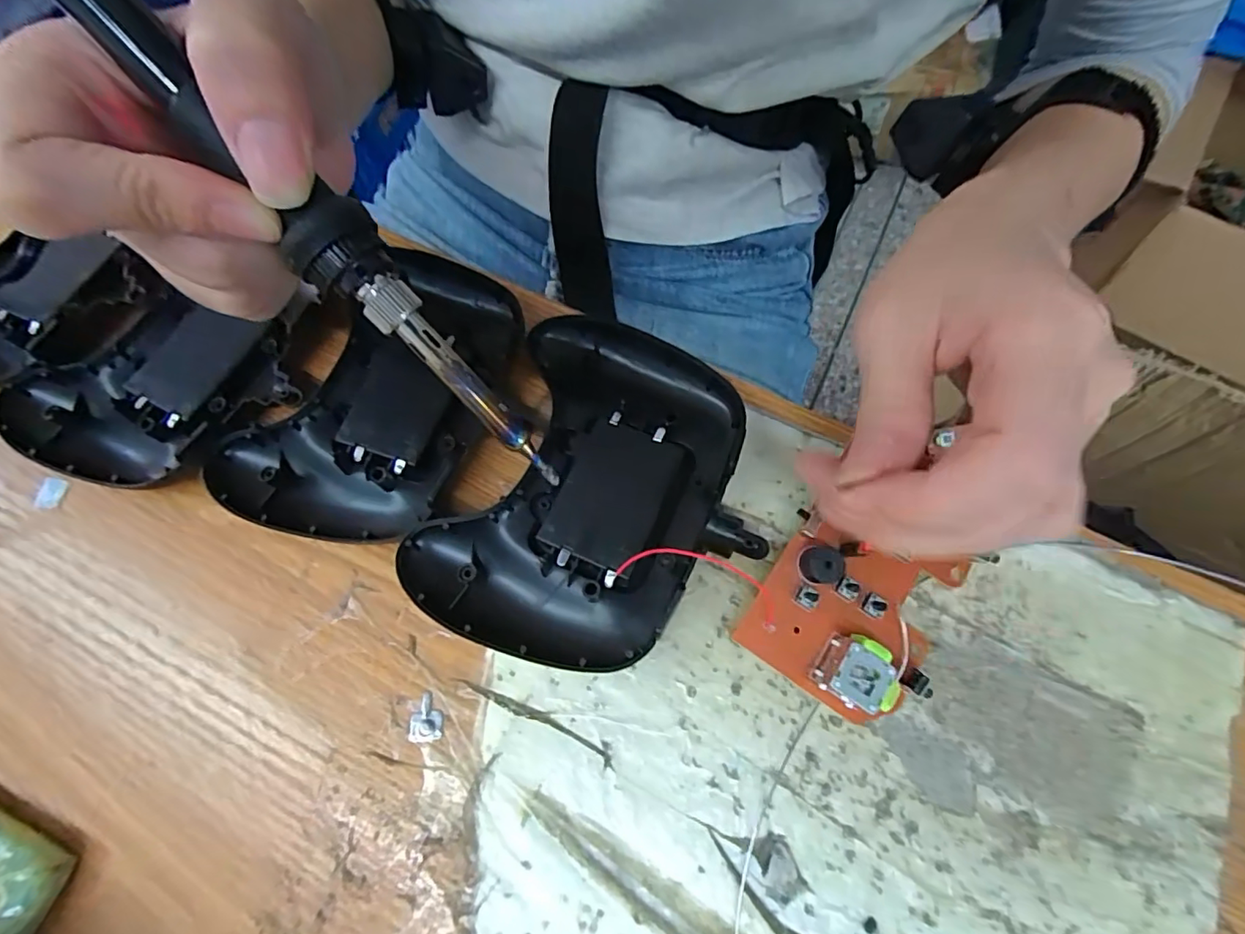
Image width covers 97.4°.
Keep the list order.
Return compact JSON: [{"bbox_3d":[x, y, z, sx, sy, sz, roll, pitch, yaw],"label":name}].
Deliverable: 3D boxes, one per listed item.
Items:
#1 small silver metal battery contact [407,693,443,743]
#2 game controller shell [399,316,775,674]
[{"bbox_3d":[-0.064,0.081,0.177,0.010,0.004,0.014,-3,69,1],"label":"small silver metal battery contact"},{"bbox_3d":[-0.007,0.009,0.195,0.098,0.017,0.121,23,72,10],"label":"game controller shell"}]

